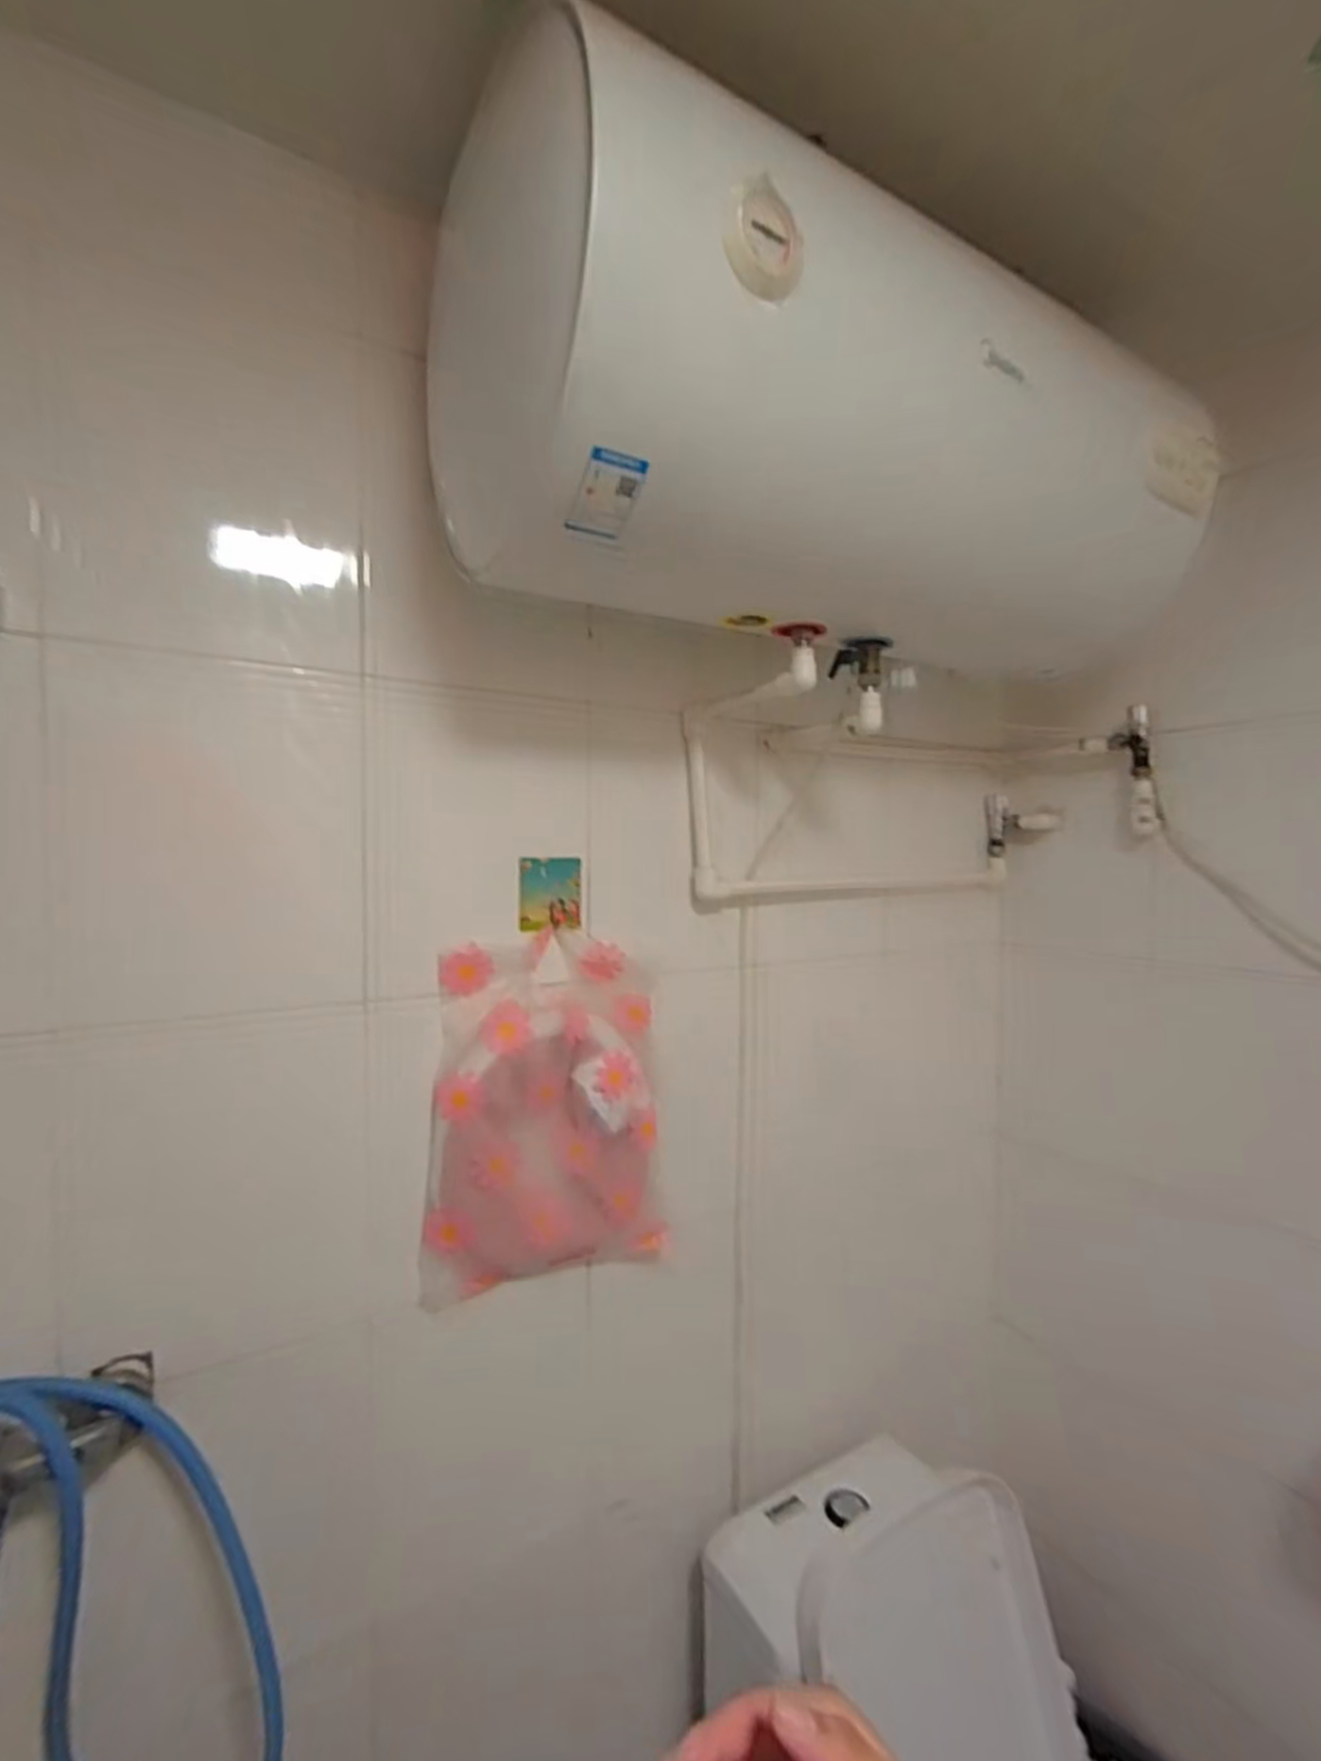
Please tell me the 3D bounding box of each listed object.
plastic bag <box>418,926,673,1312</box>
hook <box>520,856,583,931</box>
[{"bbox_3d":[-0.123,0.263,0.847,0.276,0.378,0.044,-2,3,-28],"label":"plastic bag"},{"bbox_3d":[-0.127,0.016,0.863,0.078,0.083,0.004,1,-3,-31],"label":"hook"}]

